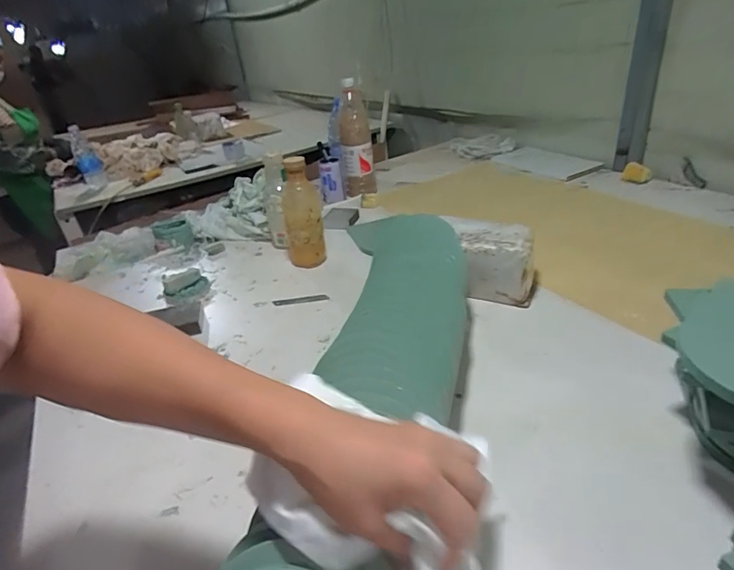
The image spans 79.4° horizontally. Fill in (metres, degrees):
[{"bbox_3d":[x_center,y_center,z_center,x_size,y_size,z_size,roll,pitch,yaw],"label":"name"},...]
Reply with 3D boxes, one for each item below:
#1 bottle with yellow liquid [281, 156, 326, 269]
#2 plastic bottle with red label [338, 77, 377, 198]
[{"bbox_3d":[-0.129,-0.137,0.863,0.074,0.207,0.065,-13,32,-10],"label":"bottle with yellow liquid"},{"bbox_3d":[-0.032,-0.390,1.192,0.087,0.269,0.093,-7,30,0],"label":"plastic bottle with red label"}]

